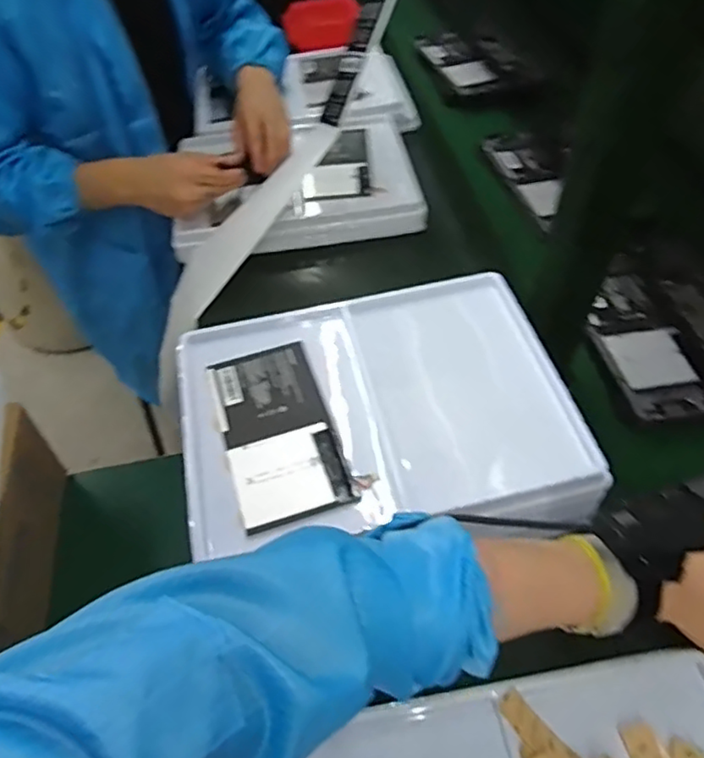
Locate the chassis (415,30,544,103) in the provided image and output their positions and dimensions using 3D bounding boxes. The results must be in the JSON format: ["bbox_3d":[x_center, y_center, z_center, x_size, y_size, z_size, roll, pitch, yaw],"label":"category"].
[{"bbox_3d":[0.218,-0.577,1.117,0.174,0.016,0.265,-9,50,-5],"label":"chassis"}]

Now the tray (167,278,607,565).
[{"bbox_3d":[0.021,0.030,0.539,0.329,0.046,0.247,-11,50,-7],"label":"tray"}]

